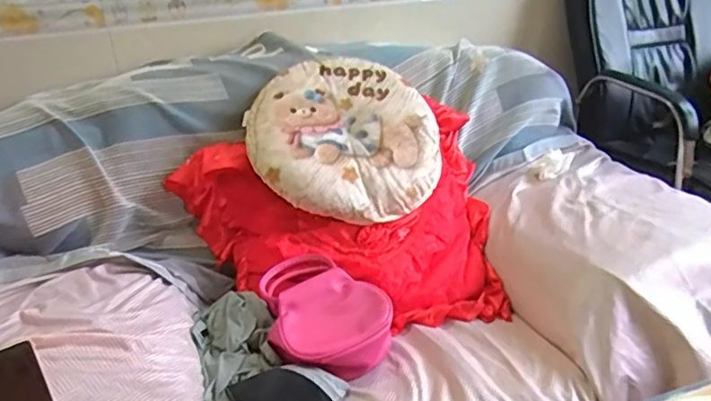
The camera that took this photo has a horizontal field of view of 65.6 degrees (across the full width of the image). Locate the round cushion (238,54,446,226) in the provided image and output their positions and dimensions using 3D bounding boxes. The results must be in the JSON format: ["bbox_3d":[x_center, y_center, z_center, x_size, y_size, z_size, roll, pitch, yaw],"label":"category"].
[{"bbox_3d":[-0.021,-0.130,1.099,0.376,0.049,0.366,2,67,-6],"label":"round cushion"}]

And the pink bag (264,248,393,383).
[{"bbox_3d":[-0.054,0.193,0.949,0.192,0.099,0.235,-12,24,-17],"label":"pink bag"}]

